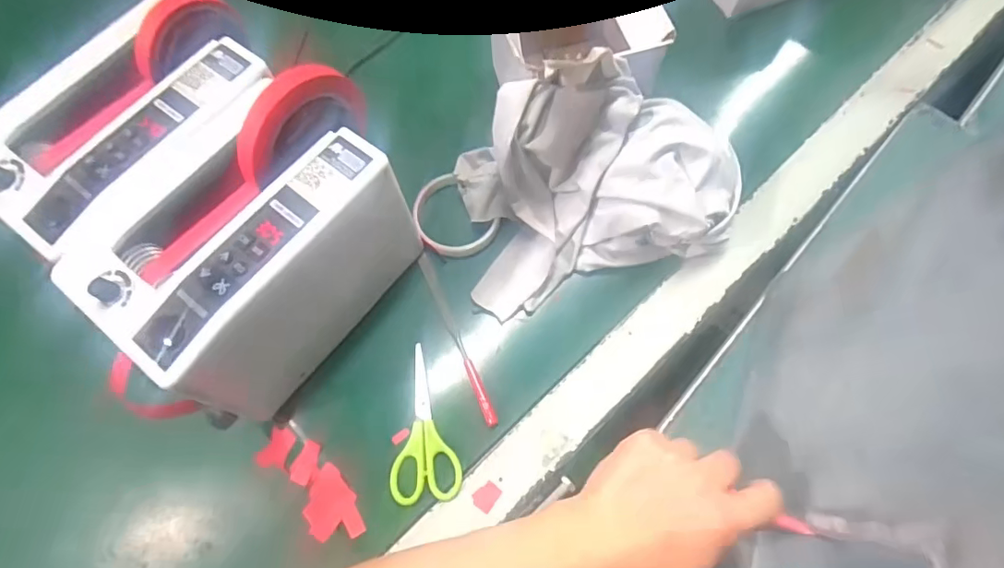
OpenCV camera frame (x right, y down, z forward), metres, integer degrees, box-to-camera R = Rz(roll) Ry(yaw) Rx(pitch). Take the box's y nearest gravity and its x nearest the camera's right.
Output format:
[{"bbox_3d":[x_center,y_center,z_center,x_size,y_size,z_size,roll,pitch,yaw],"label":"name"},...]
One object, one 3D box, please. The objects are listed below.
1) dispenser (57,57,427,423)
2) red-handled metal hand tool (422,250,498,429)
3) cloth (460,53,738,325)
[{"bbox_3d":[-0.184,-0.034,0.415,0.143,0.152,0.253,35,75,12],"label":"dispenser"},{"bbox_3d":[-0.041,0.047,0.468,0.010,0.008,0.167,-23,72,-6],"label":"red-handled metal hand tool"},{"bbox_3d":[0.084,-0.086,0.447,0.235,0.114,0.162,-10,71,-2],"label":"cloth"}]

